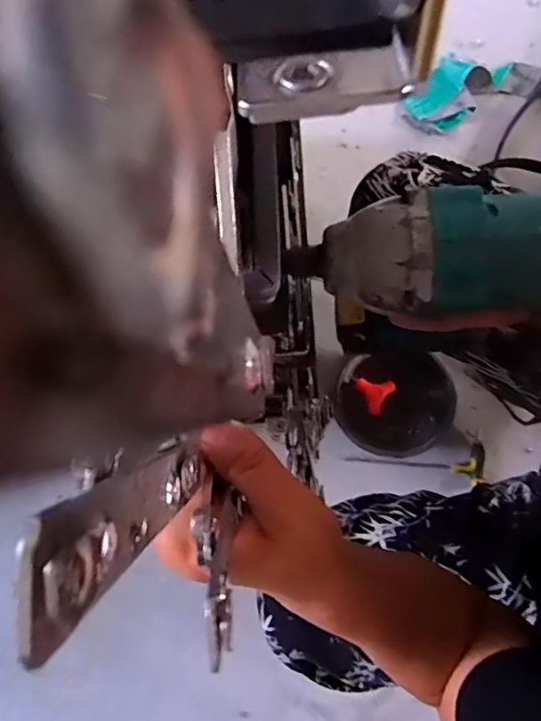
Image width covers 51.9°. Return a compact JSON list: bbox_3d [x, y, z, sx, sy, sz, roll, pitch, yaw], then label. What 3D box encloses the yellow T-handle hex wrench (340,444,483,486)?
[{"bbox_3d":[0.221,0.159,0.854,0.210,0.025,0.058,0,78,0],"label":"yellow T-handle hex wrench"}]

